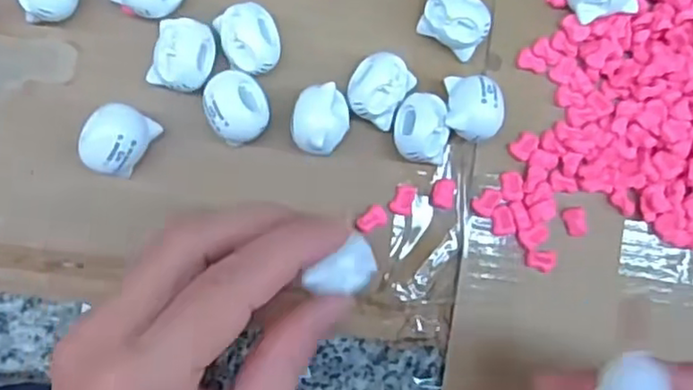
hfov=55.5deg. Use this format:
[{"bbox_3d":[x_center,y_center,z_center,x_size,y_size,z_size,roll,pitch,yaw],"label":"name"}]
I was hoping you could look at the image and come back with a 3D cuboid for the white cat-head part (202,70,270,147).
[{"bbox_3d":[-0.041,-0.032,0.245,0.022,0.017,0.026,-24,96,-6],"label":"white cat-head part"}]

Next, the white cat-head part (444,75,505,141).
[{"bbox_3d":[0.048,-0.033,0.254,0.021,0.021,0.024,10,92,-8],"label":"white cat-head part"}]

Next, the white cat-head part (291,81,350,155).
[{"bbox_3d":[-0.010,-0.028,0.248,0.021,0.019,0.025,3,93,-8],"label":"white cat-head part"}]

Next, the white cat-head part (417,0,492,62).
[{"bbox_3d":[0.042,-0.068,0.257,0.025,0.020,0.021,29,89,-8],"label":"white cat-head part"}]

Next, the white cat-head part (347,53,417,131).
[{"bbox_3d":[0.012,-0.041,0.251,0.022,0.016,0.025,30,89,-8],"label":"white cat-head part"}]

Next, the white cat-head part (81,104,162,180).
[{"bbox_3d":[-0.082,-0.020,0.237,0.022,0.021,0.025,32,89,-8],"label":"white cat-head part"}]

